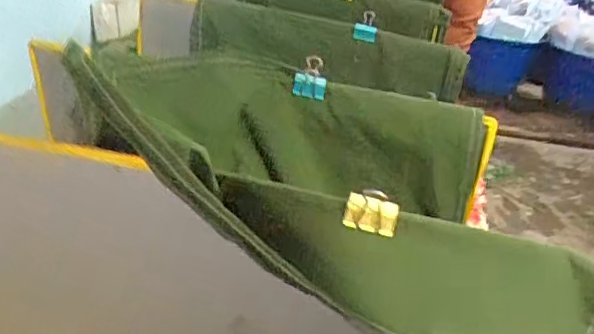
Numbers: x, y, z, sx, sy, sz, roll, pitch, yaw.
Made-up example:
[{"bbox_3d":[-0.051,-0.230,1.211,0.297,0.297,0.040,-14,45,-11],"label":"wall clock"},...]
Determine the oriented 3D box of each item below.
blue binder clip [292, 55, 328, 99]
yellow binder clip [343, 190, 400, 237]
[{"bbox_3d":[0.014,-0.093,0.619,0.033,0.046,0.025,7,25,-3],"label":"blue binder clip"},{"bbox_3d":[0.049,0.029,0.387,0.034,0.033,0.010,9,25,2],"label":"yellow binder clip"}]

